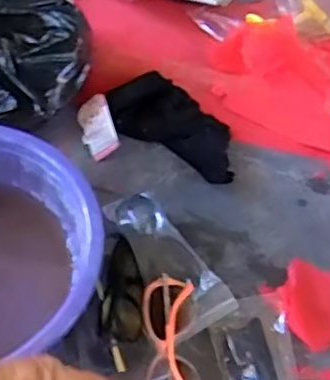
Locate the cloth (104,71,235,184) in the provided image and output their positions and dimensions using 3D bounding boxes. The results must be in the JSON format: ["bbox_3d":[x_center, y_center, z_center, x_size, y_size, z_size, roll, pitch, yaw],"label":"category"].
[{"bbox_3d":[0.017,-0.082,0.785,0.195,0.036,0.100,36,59,21],"label":"cloth"}]

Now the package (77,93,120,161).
[{"bbox_3d":[-0.087,-0.083,0.796,0.049,0.008,0.088,-31,64,23],"label":"package"}]

